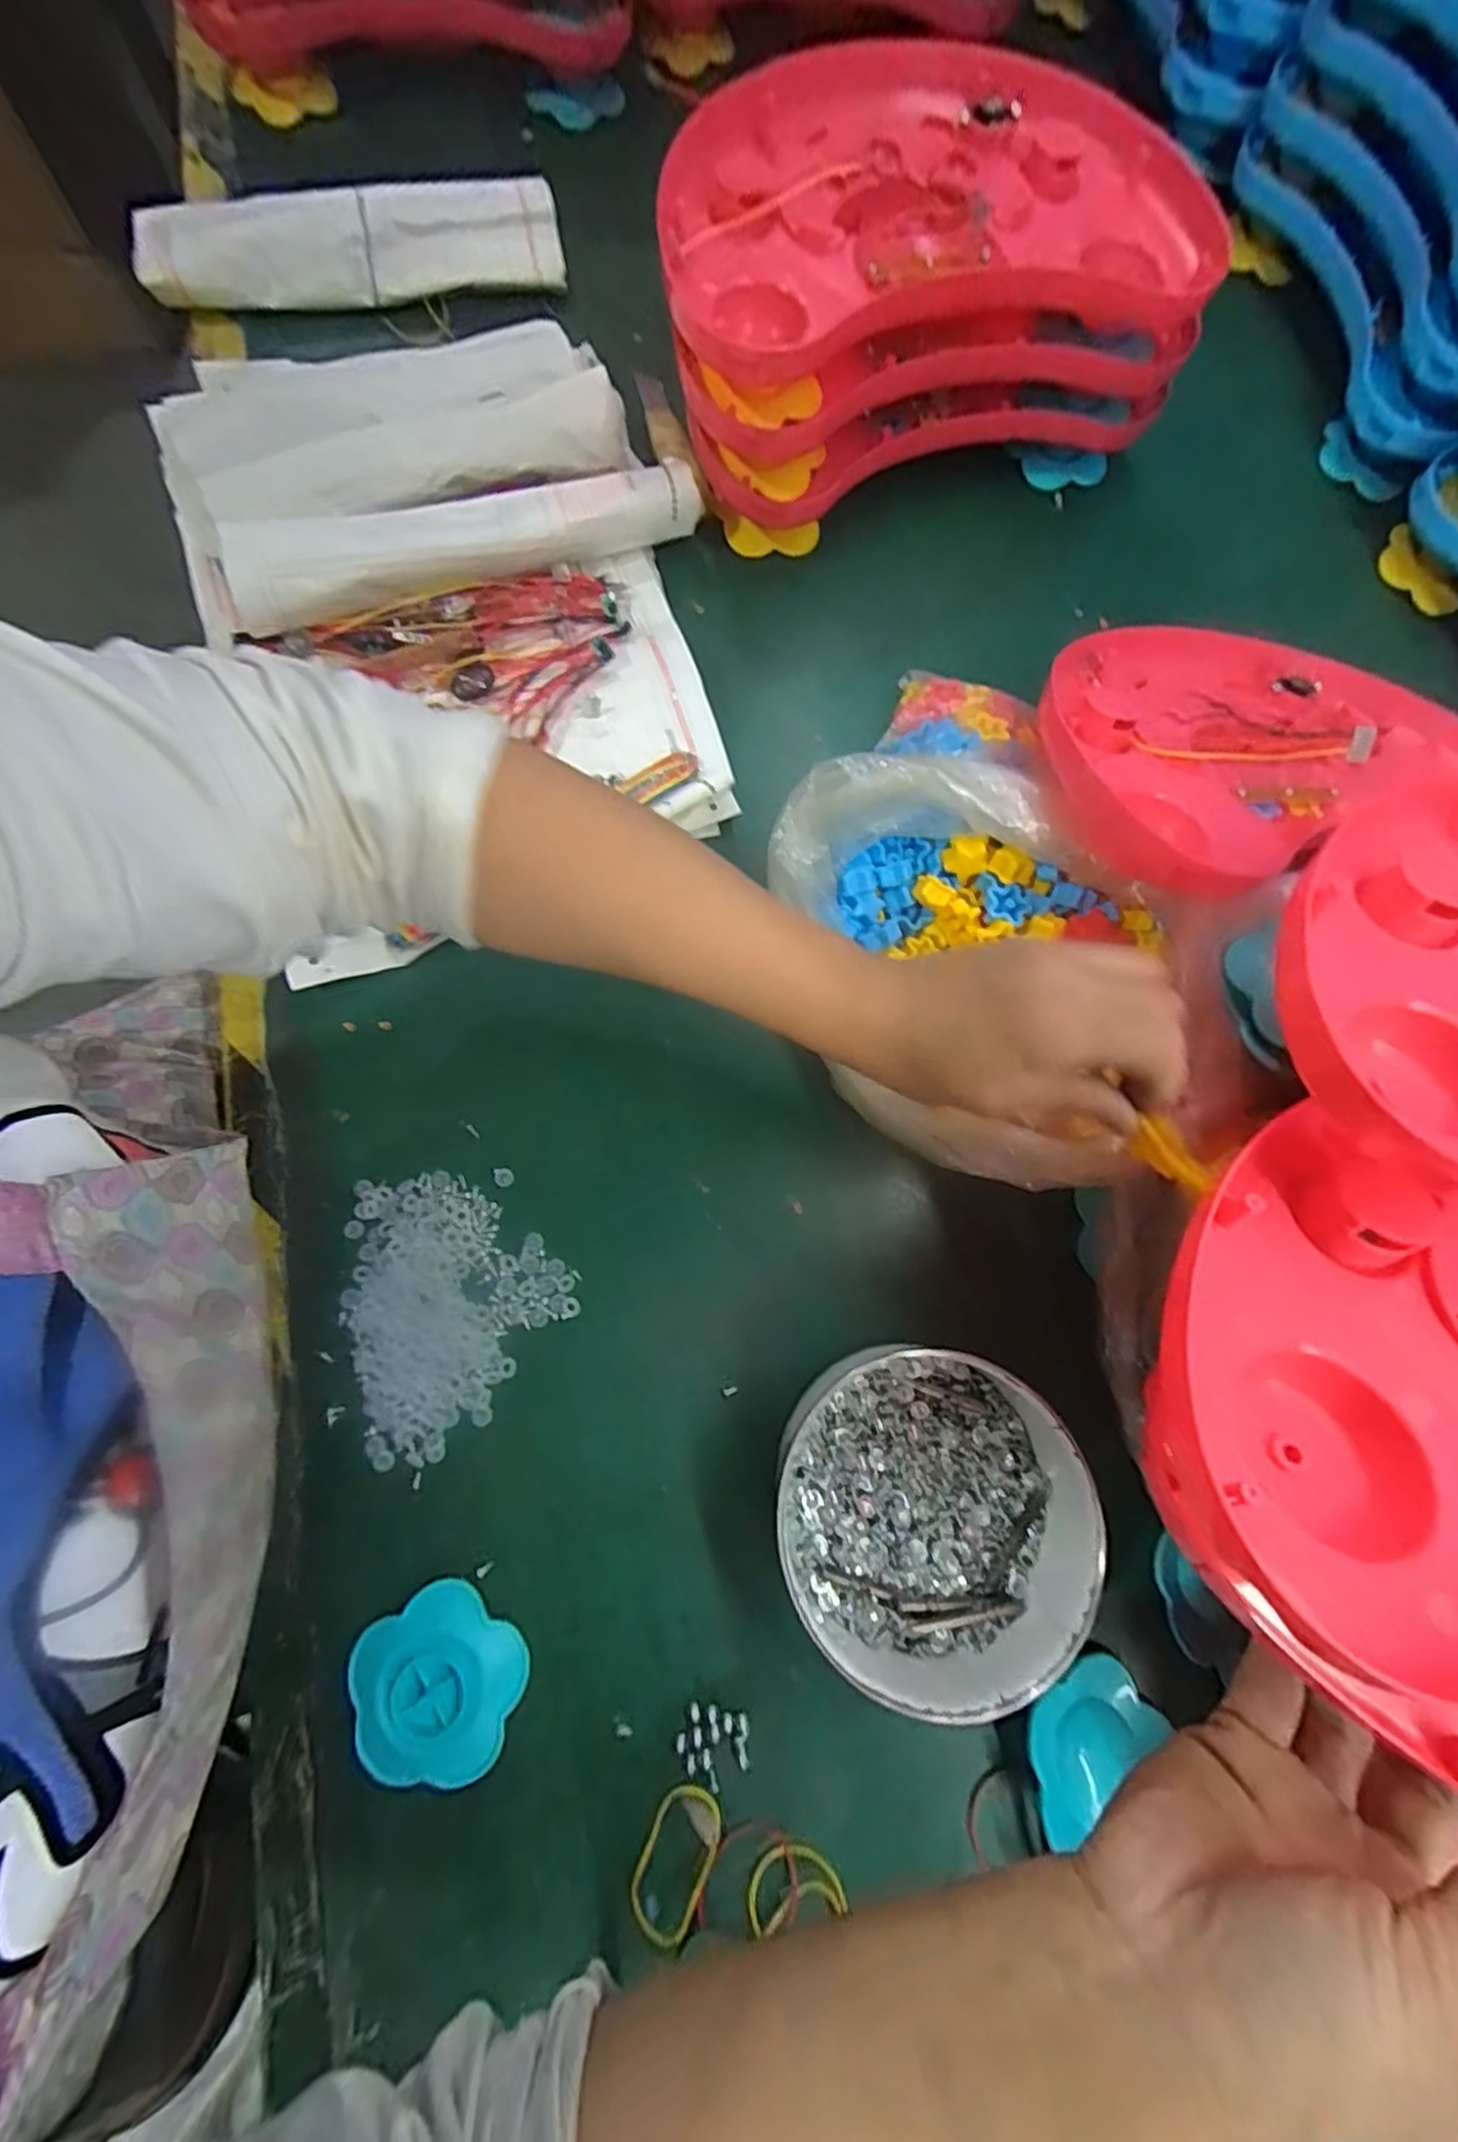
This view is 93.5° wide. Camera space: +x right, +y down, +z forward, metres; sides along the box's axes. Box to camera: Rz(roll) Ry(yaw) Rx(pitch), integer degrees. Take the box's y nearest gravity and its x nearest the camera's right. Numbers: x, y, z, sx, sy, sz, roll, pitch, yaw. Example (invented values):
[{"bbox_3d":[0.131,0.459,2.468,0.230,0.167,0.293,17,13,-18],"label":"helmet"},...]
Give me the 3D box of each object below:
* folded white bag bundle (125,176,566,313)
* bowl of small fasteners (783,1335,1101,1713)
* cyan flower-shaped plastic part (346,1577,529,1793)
[{"bbox_3d":[-0.278,-0.609,0.510,0.296,0.051,0.061,-10,77,-6],"label":"folded white bag bundle"},{"bbox_3d":[0.095,0.204,0.325,0.141,0.055,0.144,1,76,-4],"label":"bowl of small fasteners"},{"bbox_3d":[-0.138,0.294,0.327,0.076,0.017,0.080,1,76,-4],"label":"cyan flower-shaped plastic part"}]

